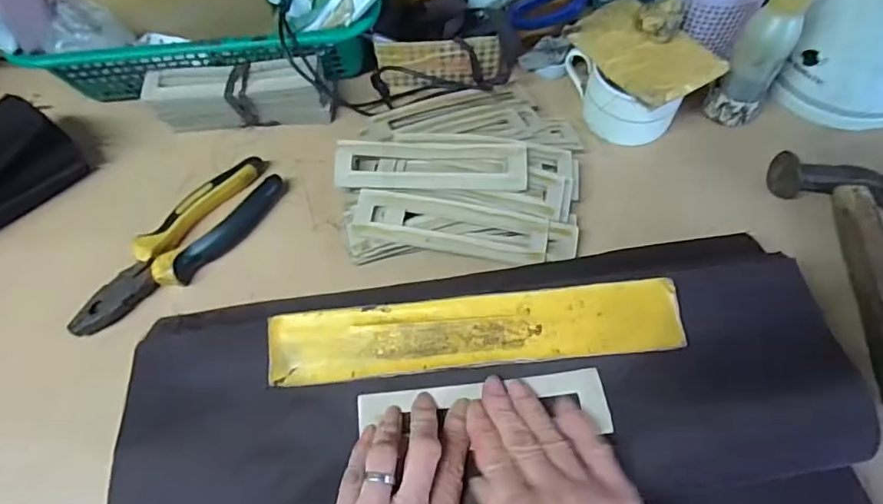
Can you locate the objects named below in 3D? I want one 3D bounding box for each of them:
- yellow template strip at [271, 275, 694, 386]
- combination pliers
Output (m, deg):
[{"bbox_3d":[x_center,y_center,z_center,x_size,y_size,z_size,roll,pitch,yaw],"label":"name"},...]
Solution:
[{"bbox_3d":[0.022,0.053,0.341,0.269,0.008,0.046,-5,71,0],"label":"yellow template strip"},{"bbox_3d":[-0.218,-0.003,0.437,0.056,0.026,0.195,33,68,17],"label":"combination pliers"}]

